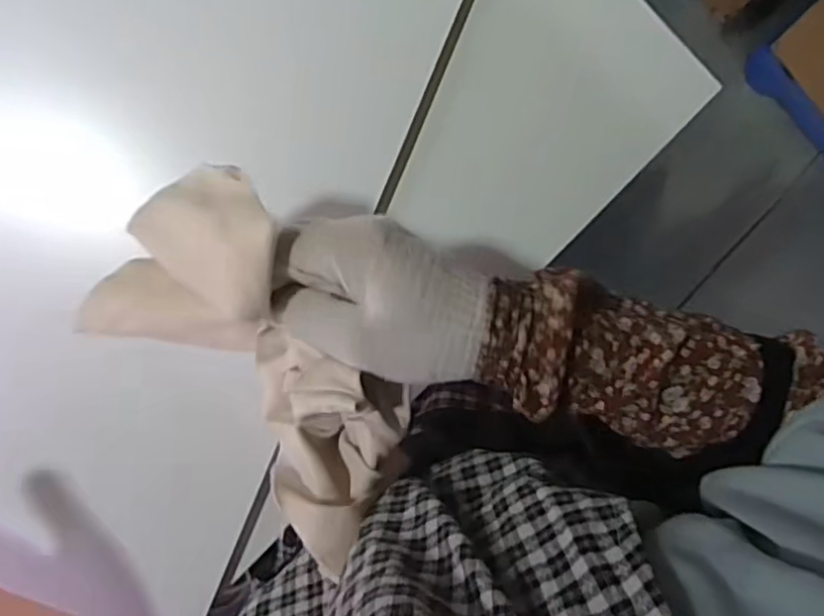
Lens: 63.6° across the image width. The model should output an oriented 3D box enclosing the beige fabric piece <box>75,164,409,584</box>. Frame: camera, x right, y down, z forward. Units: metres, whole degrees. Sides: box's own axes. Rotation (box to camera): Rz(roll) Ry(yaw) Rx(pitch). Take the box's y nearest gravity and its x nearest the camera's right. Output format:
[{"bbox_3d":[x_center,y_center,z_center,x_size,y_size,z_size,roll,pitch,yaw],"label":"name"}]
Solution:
[{"bbox_3d":[-0.084,0.034,0.341,0.113,0.062,0.202,-35,91,0],"label":"beige fabric piece"}]

